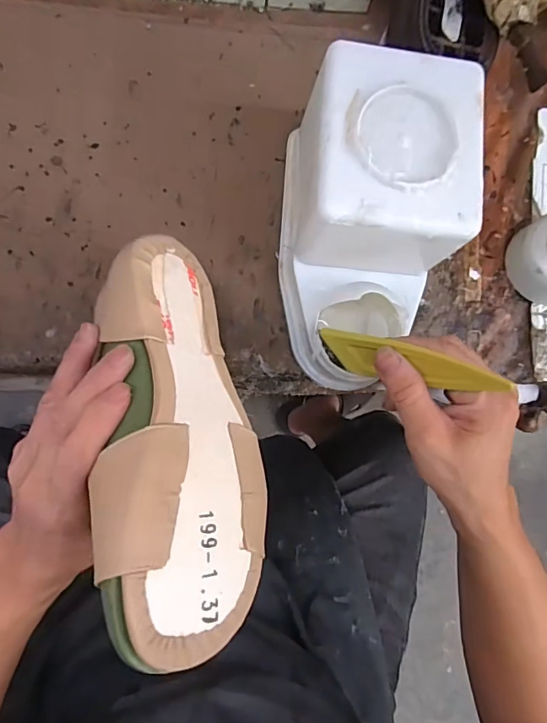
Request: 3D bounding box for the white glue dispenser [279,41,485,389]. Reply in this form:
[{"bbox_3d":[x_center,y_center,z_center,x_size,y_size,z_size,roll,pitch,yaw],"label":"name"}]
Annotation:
[{"bbox_3d":[0.062,-0.083,0.332,0.106,0.114,0.201,6,84,-7],"label":"white glue dispenser"}]

